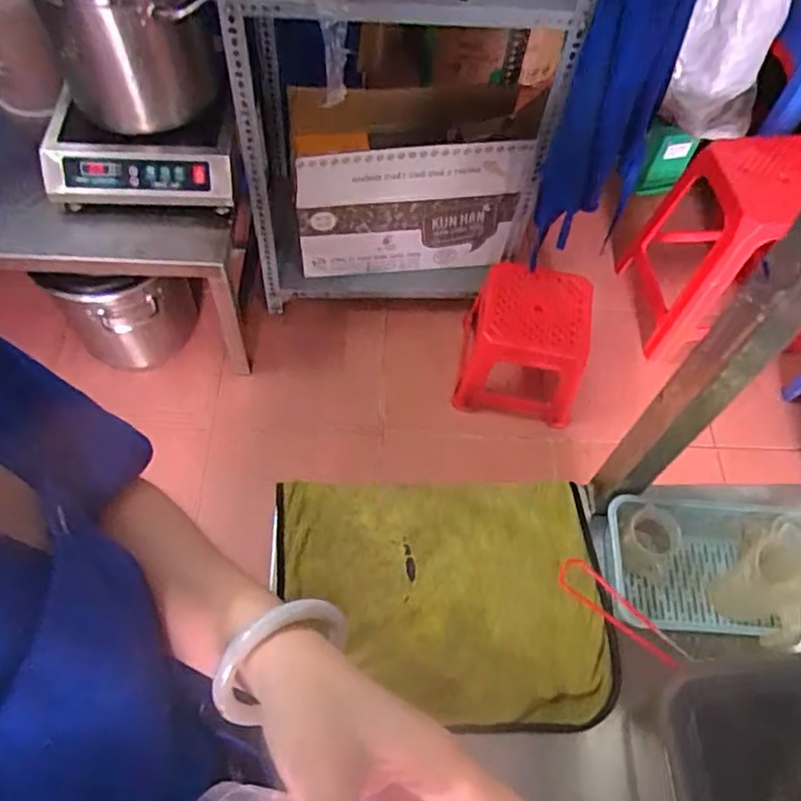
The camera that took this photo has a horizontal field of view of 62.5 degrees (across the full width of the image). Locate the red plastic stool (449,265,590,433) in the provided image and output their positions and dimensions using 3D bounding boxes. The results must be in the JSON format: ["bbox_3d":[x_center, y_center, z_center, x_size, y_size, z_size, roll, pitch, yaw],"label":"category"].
[{"bbox_3d":[0.275,-0.127,1.537,0.270,0.258,0.274,5,60,-1],"label":"red plastic stool"}]

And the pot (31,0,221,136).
[{"bbox_3d":[-0.477,-0.664,1.153,0.284,0.299,0.282,2,60,-3],"label":"pot"}]

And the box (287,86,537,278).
[{"bbox_3d":[0.016,-0.497,1.556,0.517,0.348,0.246,-4,61,-6],"label":"box"}]

